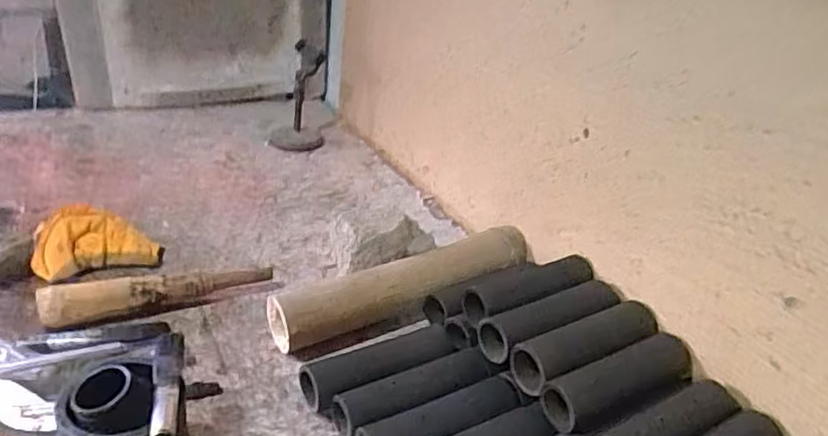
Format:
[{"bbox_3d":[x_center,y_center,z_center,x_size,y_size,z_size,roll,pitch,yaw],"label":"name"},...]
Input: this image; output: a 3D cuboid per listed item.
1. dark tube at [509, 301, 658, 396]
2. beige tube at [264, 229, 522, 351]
[{"bbox_3d":[0.199,0.153,0.721,0.191,0.044,0.062,-12,33,-29],"label":"dark tube"},{"bbox_3d":[-0.004,0.094,0.852,0.392,0.069,0.080,-10,33,-32],"label":"beige tube"}]

